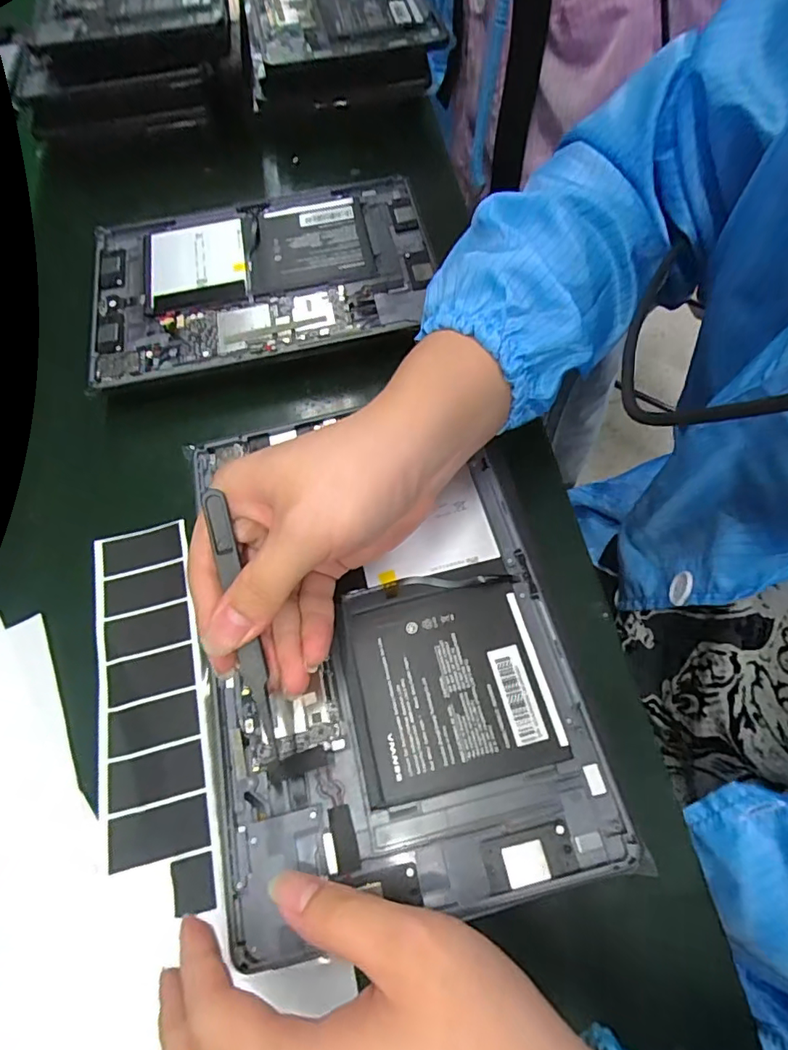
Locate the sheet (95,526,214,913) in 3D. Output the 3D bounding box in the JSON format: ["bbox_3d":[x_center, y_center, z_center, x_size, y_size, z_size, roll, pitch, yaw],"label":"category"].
[{"bbox_3d":[-0.136,0.095,0.298,0.054,0.004,0.209,-16,65,-3],"label":"sheet"}]

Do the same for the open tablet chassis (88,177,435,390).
[{"bbox_3d":[-0.102,-0.191,0.402,0.251,0.006,0.167,-12,65,-2],"label":"open tablet chassis"}]

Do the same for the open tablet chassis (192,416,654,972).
[{"bbox_3d":[-0.012,0.045,0.263,0.165,0.018,0.251,-13,67,-3],"label":"open tablet chassis"}]

